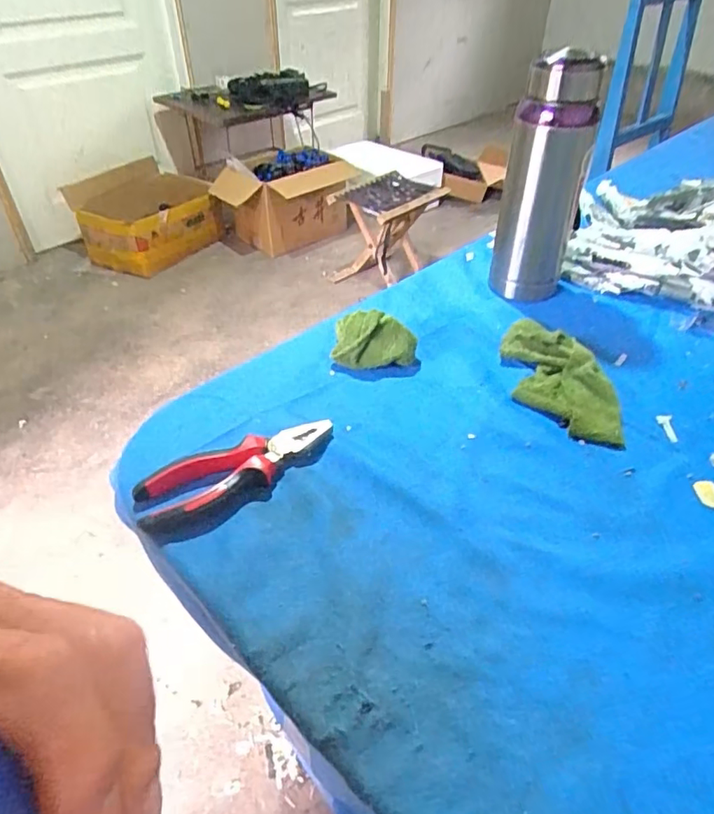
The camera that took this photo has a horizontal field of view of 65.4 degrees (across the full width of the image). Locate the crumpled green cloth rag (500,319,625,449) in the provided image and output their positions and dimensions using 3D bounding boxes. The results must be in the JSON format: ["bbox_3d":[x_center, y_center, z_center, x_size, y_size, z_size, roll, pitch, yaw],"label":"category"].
[{"bbox_3d":[0.186,-0.032,0.522,0.078,0.027,0.173,-9,42,-10],"label":"crumpled green cloth rag"}]

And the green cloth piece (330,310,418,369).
[{"bbox_3d":[0.017,-0.070,0.552,0.083,0.048,0.056,3,41,4],"label":"green cloth piece"}]

